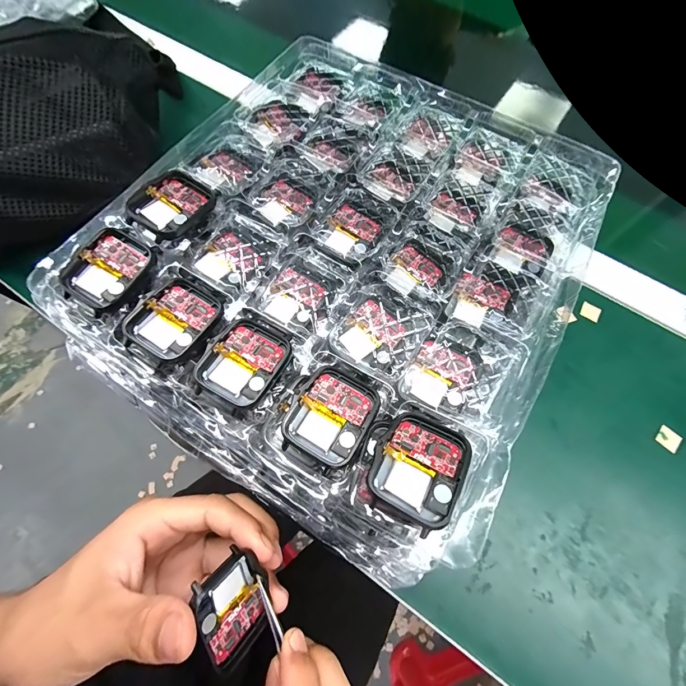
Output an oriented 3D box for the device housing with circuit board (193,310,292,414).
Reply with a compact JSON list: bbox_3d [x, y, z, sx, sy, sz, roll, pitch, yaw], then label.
[{"bbox_3d":[-0.050,0.008,0.166,0.038,0.007,0.048,30,72,11],"label":"device housing with circuit board"}]

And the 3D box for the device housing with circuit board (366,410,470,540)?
[{"bbox_3d":[0.034,0.054,0.143,0.036,0.005,0.045,22,59,21],"label":"device housing with circuit board"}]

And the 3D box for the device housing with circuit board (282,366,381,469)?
[{"bbox_3d":[-0.005,0.035,0.159,0.038,0.010,0.045,26,71,10],"label":"device housing with circuit board"}]

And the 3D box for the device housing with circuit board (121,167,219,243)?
[{"bbox_3d":[-0.103,-0.084,0.198,0.039,0.012,0.048,37,72,12],"label":"device housing with circuit board"}]

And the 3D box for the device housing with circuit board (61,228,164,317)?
[{"bbox_3d":[-0.130,-0.041,0.178,0.037,0.010,0.045,28,71,9],"label":"device housing with circuit board"}]

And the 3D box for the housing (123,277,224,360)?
[{"bbox_3d":[-0.089,-0.014,0.171,0.038,0.007,0.044,36,72,11],"label":"housing"}]

